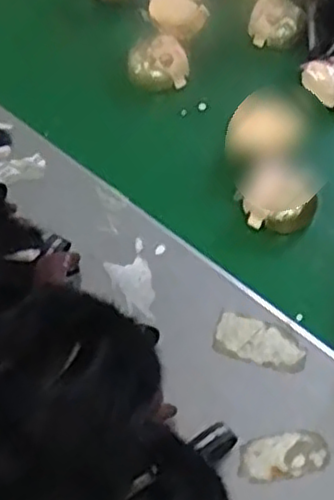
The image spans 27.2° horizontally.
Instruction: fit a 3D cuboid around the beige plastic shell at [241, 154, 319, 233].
[{"bbox_3d":[0.074,-0.037,0.450,0.048,0.022,0.051,8,54,7],"label":"beige plastic shell"}]

